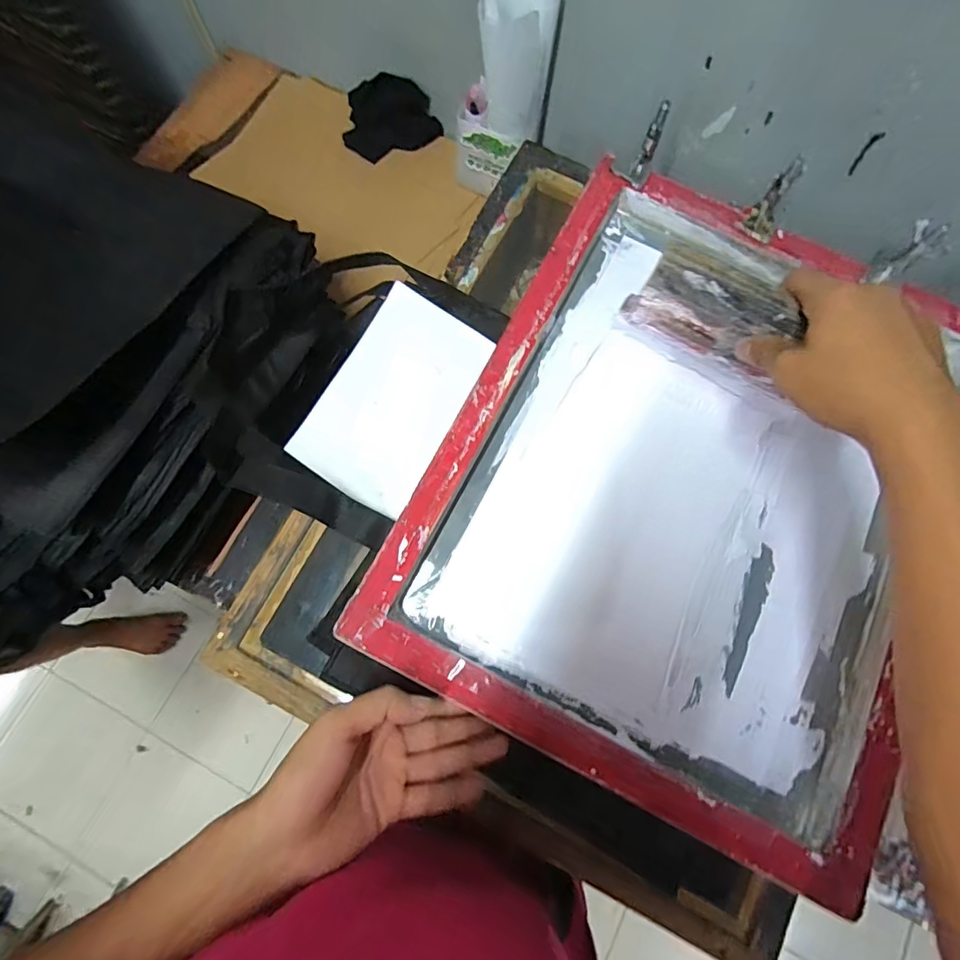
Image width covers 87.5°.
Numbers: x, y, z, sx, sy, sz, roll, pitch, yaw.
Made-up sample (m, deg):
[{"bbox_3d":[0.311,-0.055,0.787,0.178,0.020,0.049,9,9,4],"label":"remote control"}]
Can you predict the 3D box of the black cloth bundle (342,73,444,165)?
[{"bbox_3d":[-0.123,-0.499,0.694,0.136,0.072,0.059,0,76,-1],"label":"black cloth bundle"}]

